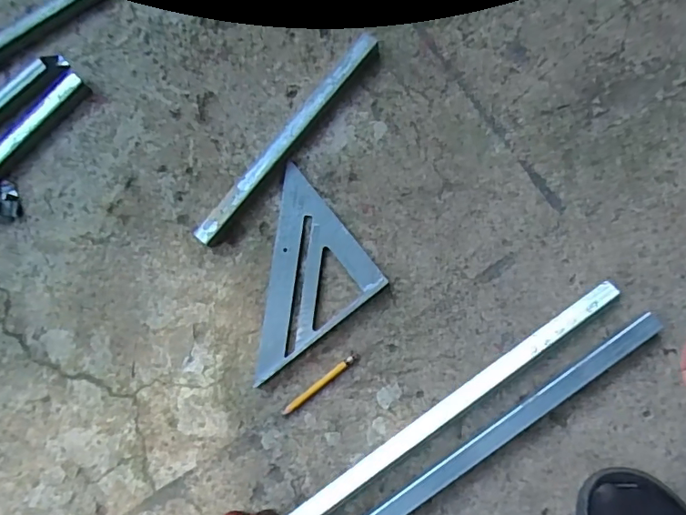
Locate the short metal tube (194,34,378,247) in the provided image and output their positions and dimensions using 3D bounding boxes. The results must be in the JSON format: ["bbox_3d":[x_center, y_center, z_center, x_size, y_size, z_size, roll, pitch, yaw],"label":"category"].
[{"bbox_3d":[-0.061,-0.134,0.577,0.023,0.024,0.293,39,87,9],"label":"short metal tube"}]

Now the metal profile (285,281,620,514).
[{"bbox_3d":[-0.135,0.332,0.507,0.993,0.031,0.028,-36,80,-2],"label":"metal profile"}]

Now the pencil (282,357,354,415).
[{"bbox_3d":[-0.027,0.136,0.545,0.093,0.005,0.008,-38,80,-1],"label":"pencil"}]

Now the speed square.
[{"bbox_3d":[-0.067,0.014,0.562,0.168,0.015,0.166,-38,80,-1],"label":"speed square"}]

